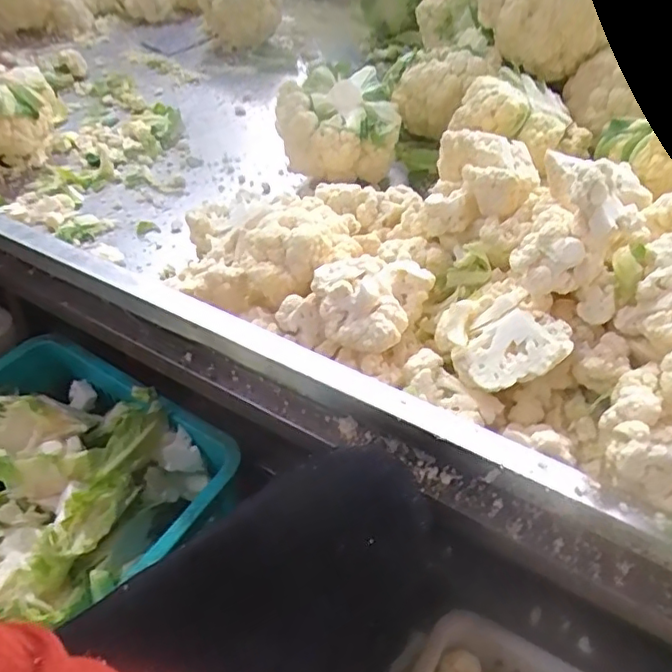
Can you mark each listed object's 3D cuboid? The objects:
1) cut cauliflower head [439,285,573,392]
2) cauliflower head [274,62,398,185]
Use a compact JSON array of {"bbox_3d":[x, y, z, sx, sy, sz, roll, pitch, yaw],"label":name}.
[{"bbox_3d":[0.144,-0.001,0.522,0.093,0.047,0.110,-24,50,-23],"label":"cut cauliflower head"},{"bbox_3d":[0.002,-0.291,0.834,0.163,0.121,0.121,-1,45,-3],"label":"cauliflower head"}]

